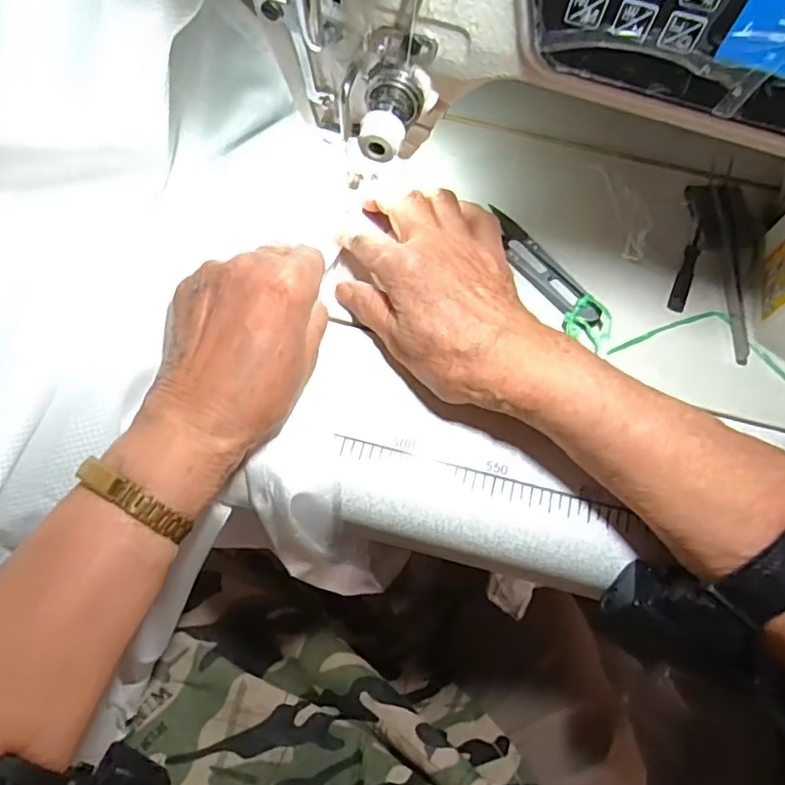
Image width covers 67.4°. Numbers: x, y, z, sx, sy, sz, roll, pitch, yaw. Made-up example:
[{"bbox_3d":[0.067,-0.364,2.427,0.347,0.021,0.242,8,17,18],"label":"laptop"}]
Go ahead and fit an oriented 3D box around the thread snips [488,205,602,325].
[{"bbox_3d":[0.087,-0.076,0.353,0.023,0.010,0.095,-26,70,-14],"label":"thread snips"}]

